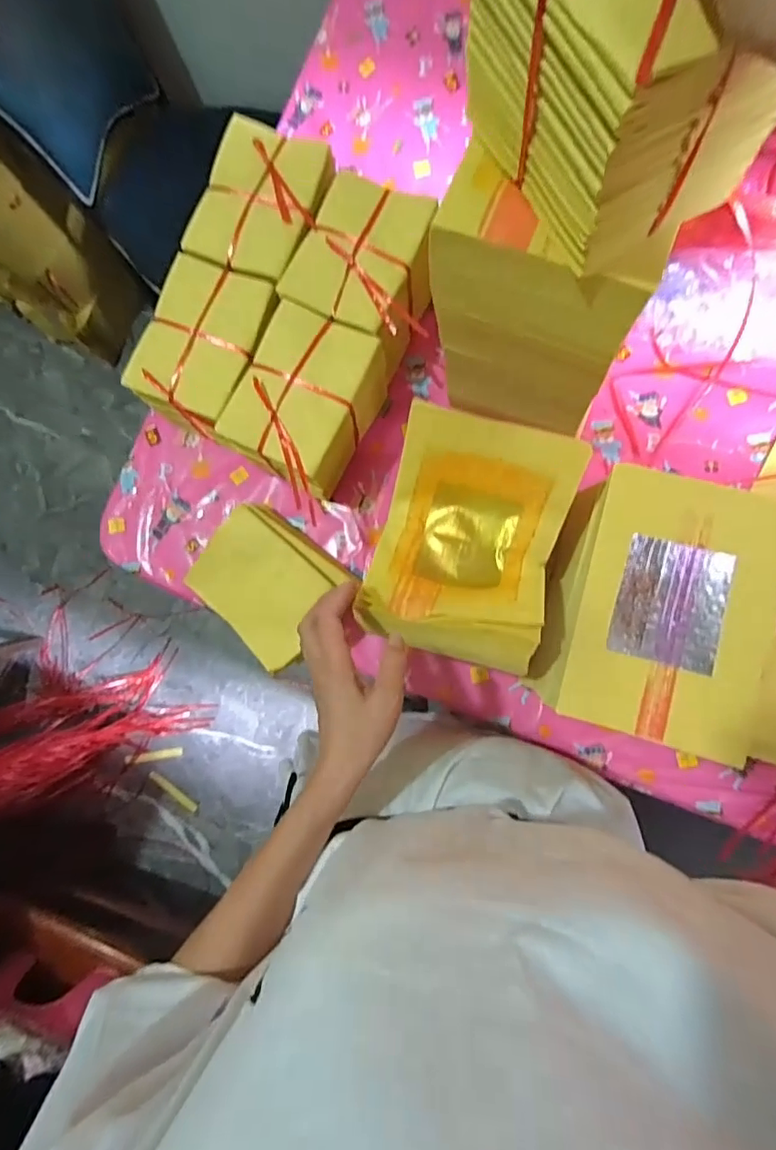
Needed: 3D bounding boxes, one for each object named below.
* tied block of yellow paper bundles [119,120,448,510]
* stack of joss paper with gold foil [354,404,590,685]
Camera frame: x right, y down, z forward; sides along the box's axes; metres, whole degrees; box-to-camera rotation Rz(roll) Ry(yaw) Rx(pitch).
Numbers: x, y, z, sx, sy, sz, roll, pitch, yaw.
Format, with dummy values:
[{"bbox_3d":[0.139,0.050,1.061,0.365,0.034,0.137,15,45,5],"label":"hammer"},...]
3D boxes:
[{"bbox_3d":[-0.112,-0.293,0.618,0.257,0.110,0.320,29,87,7],"label":"tied block of yellow paper bundles"},{"bbox_3d":[0.071,-0.033,0.489,0.159,0.060,0.208,15,85,6],"label":"stack of joss paper with gold foil"}]

